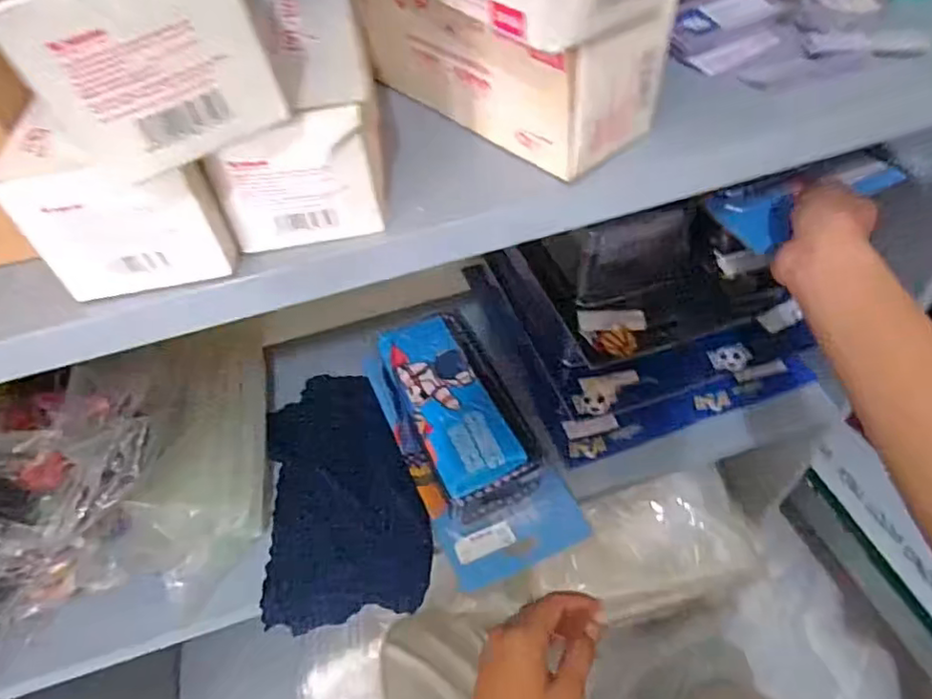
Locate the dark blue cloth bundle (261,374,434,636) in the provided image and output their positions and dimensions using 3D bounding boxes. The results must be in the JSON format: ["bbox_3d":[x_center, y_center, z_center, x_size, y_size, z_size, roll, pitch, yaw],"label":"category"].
[{"bbox_3d":[-0.113,0.132,0.581,0.143,0.026,0.234,1,61,-16],"label":"dark blue cloth bundle"}]

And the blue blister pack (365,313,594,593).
[{"bbox_3d":[0.001,0.070,0.552,0.122,0.067,0.248,-22,53,-11],"label":"blue blister pack"}]

